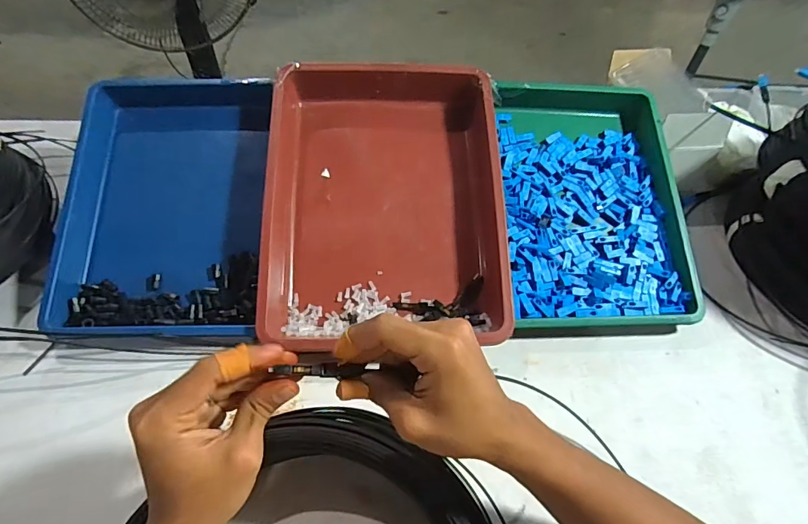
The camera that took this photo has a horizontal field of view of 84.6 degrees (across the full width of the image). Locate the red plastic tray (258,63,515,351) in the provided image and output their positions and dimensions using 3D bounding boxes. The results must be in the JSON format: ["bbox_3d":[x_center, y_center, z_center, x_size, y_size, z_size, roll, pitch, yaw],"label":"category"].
[{"bbox_3d":[-0.023,-0.075,0.530,0.268,0.067,0.345,0,76,-3],"label":"red plastic tray"}]

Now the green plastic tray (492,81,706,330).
[{"bbox_3d":[0.223,-0.096,0.565,0.215,0.063,0.368,0,70,-4],"label":"green plastic tray"}]

